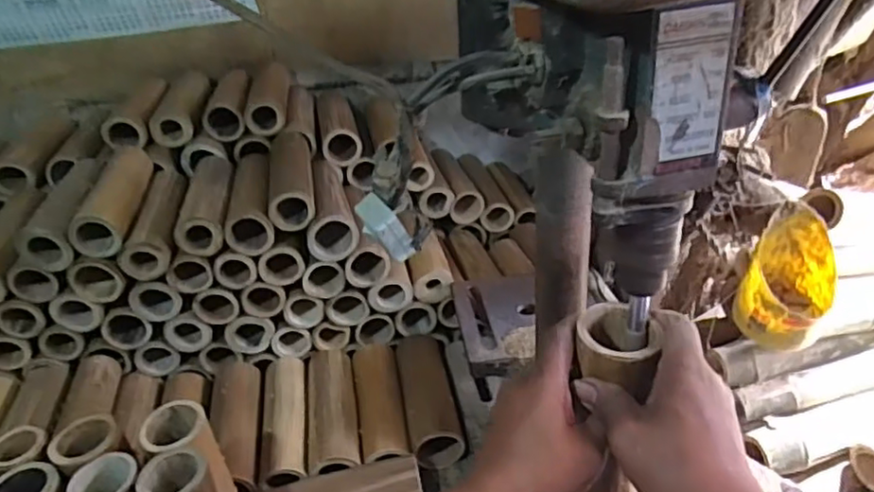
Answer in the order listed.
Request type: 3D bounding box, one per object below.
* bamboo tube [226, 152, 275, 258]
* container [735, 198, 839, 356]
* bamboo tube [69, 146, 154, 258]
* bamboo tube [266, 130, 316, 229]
[{"bbox_3d":[-0.227,-0.062,0.777,0.053,0.054,0.181,-8,34,-7],"label":"bamboo tube"},{"bbox_3d":[0.397,0.038,0.705,0.082,0.140,0.098,22,41,33],"label":"container"},{"bbox_3d":[-0.377,-0.057,0.736,0.055,0.053,0.183,-9,34,-8],"label":"bamboo tube"},{"bbox_3d":[-0.183,-0.080,0.781,0.059,0.060,0.179,-9,34,-8],"label":"bamboo tube"}]

